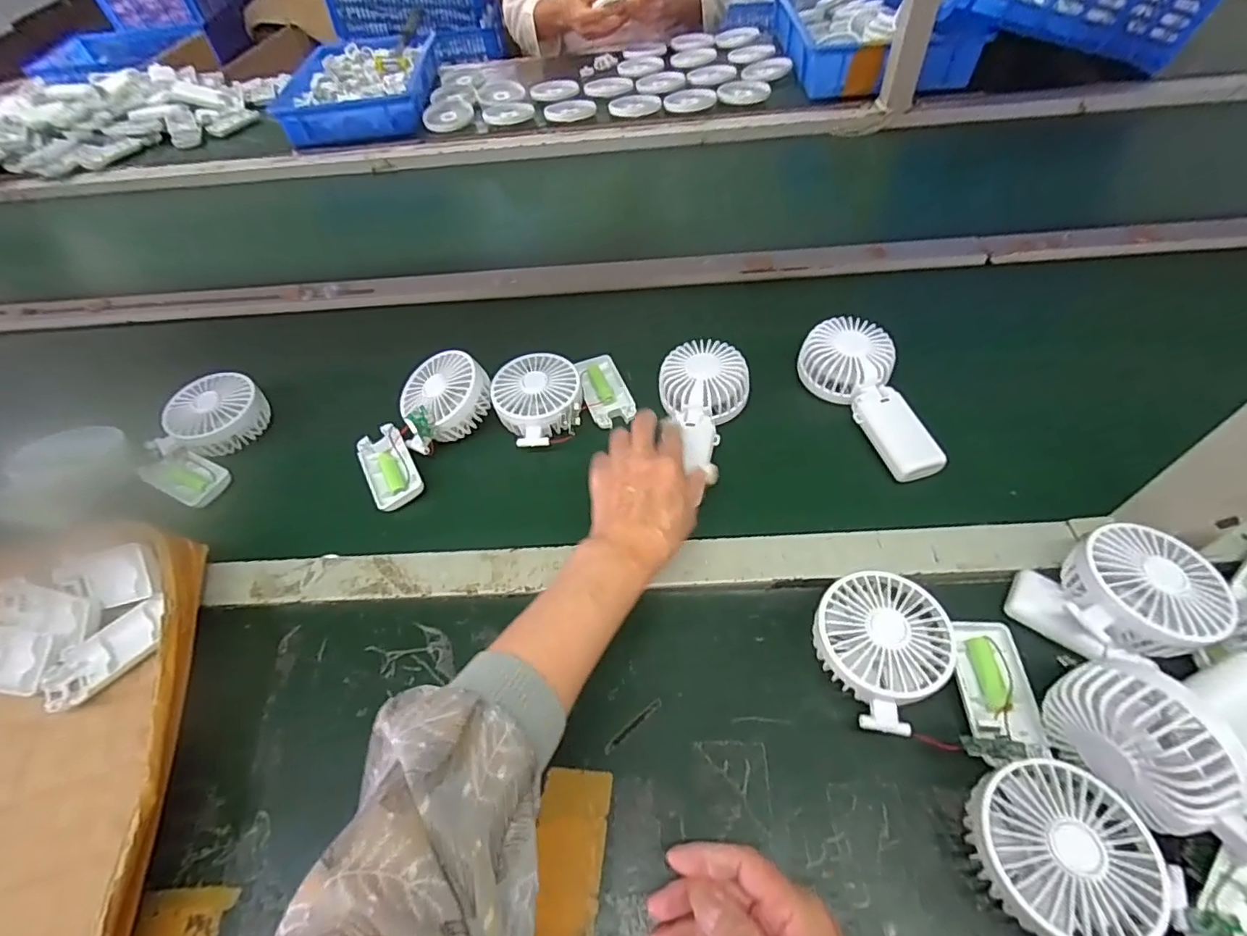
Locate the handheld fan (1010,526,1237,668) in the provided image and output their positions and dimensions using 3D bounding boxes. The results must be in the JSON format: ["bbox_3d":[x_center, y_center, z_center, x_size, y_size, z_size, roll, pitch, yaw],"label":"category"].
[{"bbox_3d":[0.351,0.091,0.389,0.108,0.053,0.084,-22,54,-12],"label":"handheld fan"}]

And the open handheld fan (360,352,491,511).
[{"bbox_3d":[-0.200,-0.045,0.537,0.084,0.052,0.151,29,60,24],"label":"open handheld fan"}]

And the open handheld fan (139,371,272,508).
[{"bbox_3d":[-0.423,-0.032,0.555,0.078,0.048,0.138,4,53,8],"label":"open handheld fan"}]

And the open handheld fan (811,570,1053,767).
[{"bbox_3d":[0.207,0.135,0.380,0.148,0.041,0.102,14,55,15],"label":"open handheld fan"}]

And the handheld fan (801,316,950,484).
[{"bbox_3d":[0.230,-0.069,0.525,0.080,0.039,0.176,-10,53,-3],"label":"handheld fan"}]

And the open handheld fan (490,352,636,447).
[{"bbox_3d":[-0.060,-0.074,0.558,0.129,0.037,0.100,-15,53,-7],"label":"open handheld fan"}]

